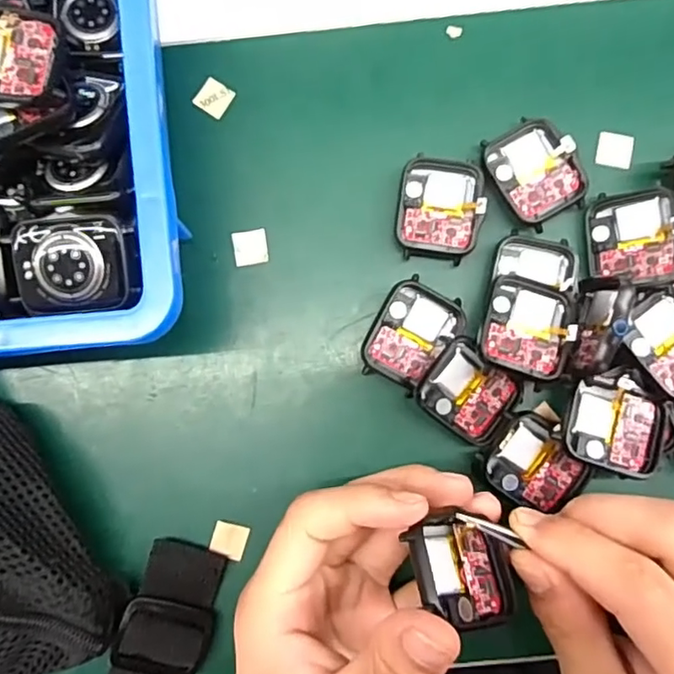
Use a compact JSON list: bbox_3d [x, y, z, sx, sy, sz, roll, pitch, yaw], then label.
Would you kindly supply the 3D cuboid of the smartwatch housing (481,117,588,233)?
[{"bbox_3d":[0.090,-0.076,0.262,0.036,0.009,0.046,-29,84,-1],"label":"smartwatch housing"}]

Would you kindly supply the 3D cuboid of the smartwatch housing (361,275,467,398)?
[{"bbox_3d":[0.034,-0.001,0.258,0.035,0.013,0.047,30,86,4],"label":"smartwatch housing"}]

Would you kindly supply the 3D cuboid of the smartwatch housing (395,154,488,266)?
[{"bbox_3d":[0.047,-0.059,0.262,0.038,0.007,0.044,8,85,2],"label":"smartwatch housing"}]

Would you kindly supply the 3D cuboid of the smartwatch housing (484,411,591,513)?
[{"bbox_3d":[0.088,0.056,0.252,0.040,0.006,0.037,32,86,4],"label":"smartwatch housing"}]

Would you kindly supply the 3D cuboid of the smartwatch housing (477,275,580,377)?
[{"bbox_3d":[0.082,-0.004,0.250,0.037,0.013,0.041,15,85,3],"label":"smartwatch housing"}]

